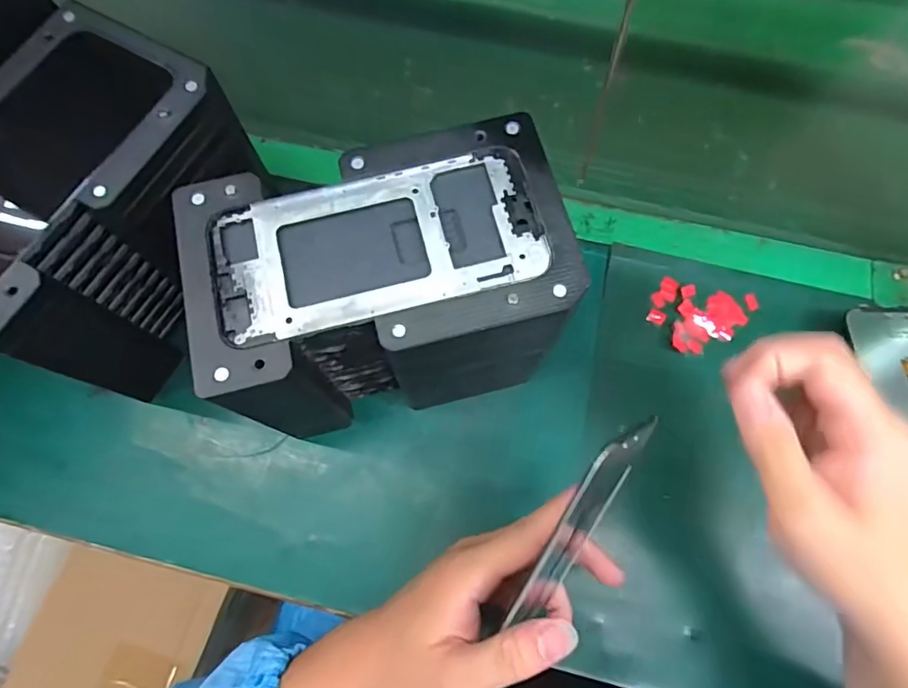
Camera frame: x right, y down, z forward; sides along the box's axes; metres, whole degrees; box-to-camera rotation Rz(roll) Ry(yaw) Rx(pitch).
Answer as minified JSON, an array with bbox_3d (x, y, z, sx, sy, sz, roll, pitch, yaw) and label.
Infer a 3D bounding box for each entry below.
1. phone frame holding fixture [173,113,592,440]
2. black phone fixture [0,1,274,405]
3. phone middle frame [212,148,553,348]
[{"bbox_3d":[-0.036,-0.022,0.328,0.184,0.159,0.117,-15,74,-4],"label":"phone frame holding fixture"},{"bbox_3d":[-0.231,-0.085,0.346,0.129,0.150,0.186,28,75,8],"label":"black phone fixture"},{"bbox_3d":[-0.037,-0.049,0.258,0.159,0.005,0.075,-15,74,-5],"label":"phone middle frame"}]

